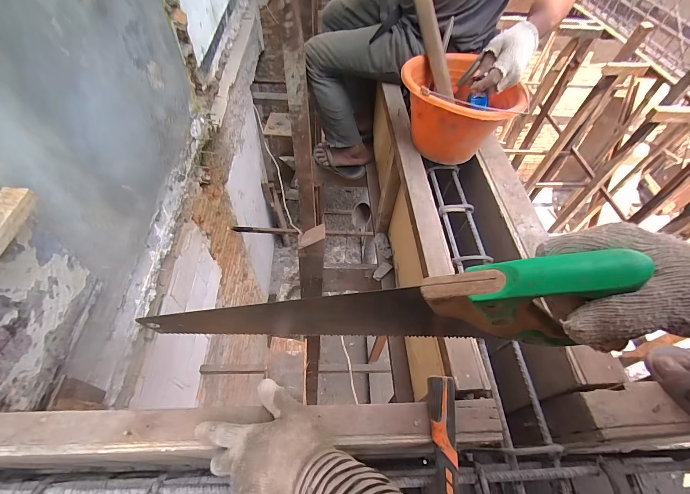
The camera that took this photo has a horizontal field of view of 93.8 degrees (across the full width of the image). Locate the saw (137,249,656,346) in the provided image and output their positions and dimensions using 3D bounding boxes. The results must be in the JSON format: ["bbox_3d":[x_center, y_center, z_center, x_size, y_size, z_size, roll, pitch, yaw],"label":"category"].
[{"bbox_3d":[-0.008,0.076,0.335,0.470,0.110,0.030,-10,49,26],"label":"saw"}]

